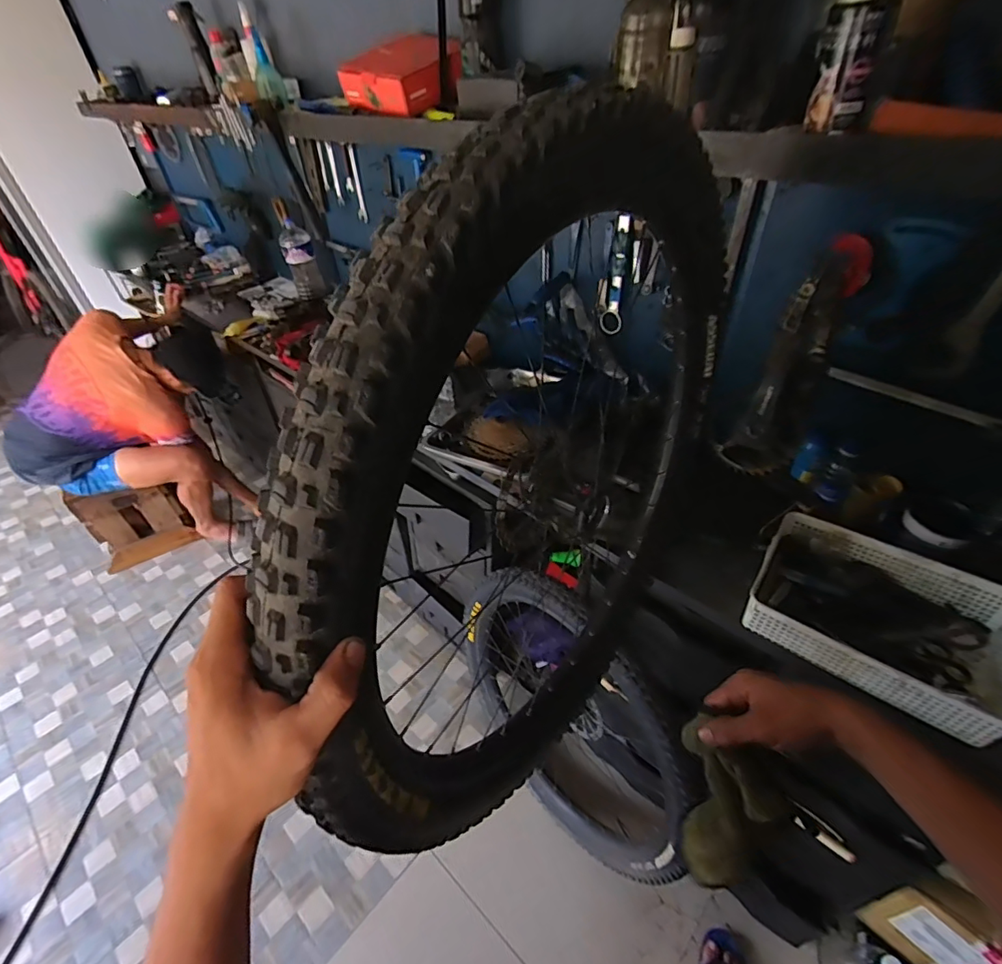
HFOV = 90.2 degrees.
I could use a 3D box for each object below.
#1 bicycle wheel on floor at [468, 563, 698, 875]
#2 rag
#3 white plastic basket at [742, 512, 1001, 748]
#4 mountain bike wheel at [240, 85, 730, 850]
[{"bbox_3d":[0.153,0.550,1.197,0.095,0.736,0.714,-20,78,-33],"label":"bicycle wheel on floor"},{"bbox_3d":[0.234,0.358,0.539,0.077,0.243,0.068,-1,28,3],"label":"rag"},{"bbox_3d":[0.574,0.209,0.777,0.332,0.096,0.249,26,49,29],"label":"white plastic basket"},{"bbox_3d":[0.103,0.039,0.569,0.080,0.755,0.731,27,50,30],"label":"mountain bike wheel"}]

